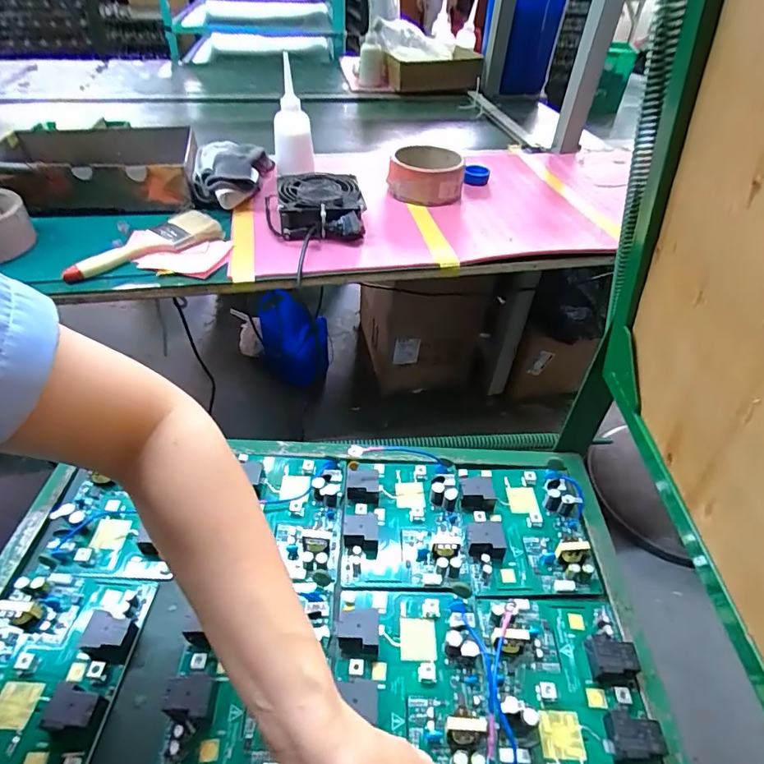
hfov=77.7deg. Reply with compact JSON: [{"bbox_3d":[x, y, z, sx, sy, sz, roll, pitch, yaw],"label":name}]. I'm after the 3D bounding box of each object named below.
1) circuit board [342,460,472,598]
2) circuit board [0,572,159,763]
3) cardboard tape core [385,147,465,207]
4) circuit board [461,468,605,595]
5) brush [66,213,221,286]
[{"bbox_3d":[0.020,0.130,0.458,0.111,0.026,0.134,2,43,2],"label":"circuit board"},{"bbox_3d":[-0.252,0.211,0.359,0.110,0.030,0.128,1,43,1],"label":"circuit board"},{"bbox_3d":[0.073,-0.348,0.793,0.119,0.062,0.119,5,43,5],"label":"cardboard tape core"},{"bbox_3d":[0.139,0.135,0.457,0.119,0.020,0.130,1,43,1],"label":"circuit board"},{"bbox_3d":[-0.313,-0.176,0.625,0.193,0.030,0.075,-32,53,-31],"label":"brush"}]

